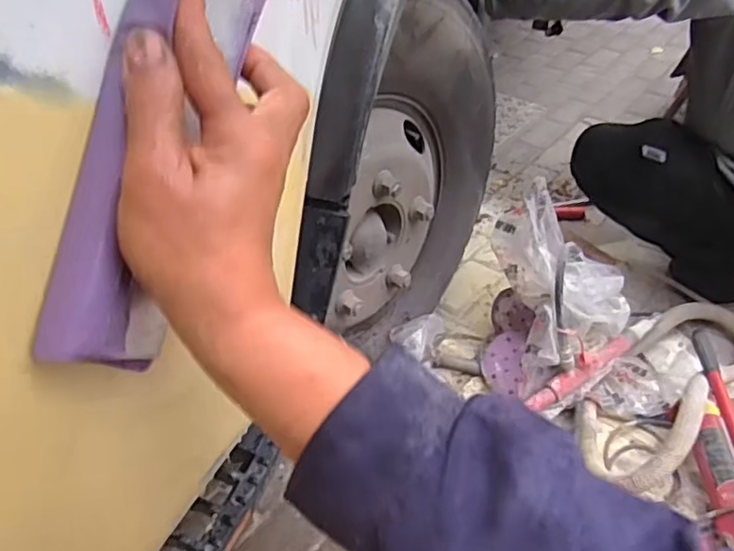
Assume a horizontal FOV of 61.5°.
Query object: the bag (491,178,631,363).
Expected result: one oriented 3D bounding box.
[{"bbox_3d":[0.373,-0.010,1.167,0.222,0.160,0.316,-8,43,-7],"label":"bag"}]

